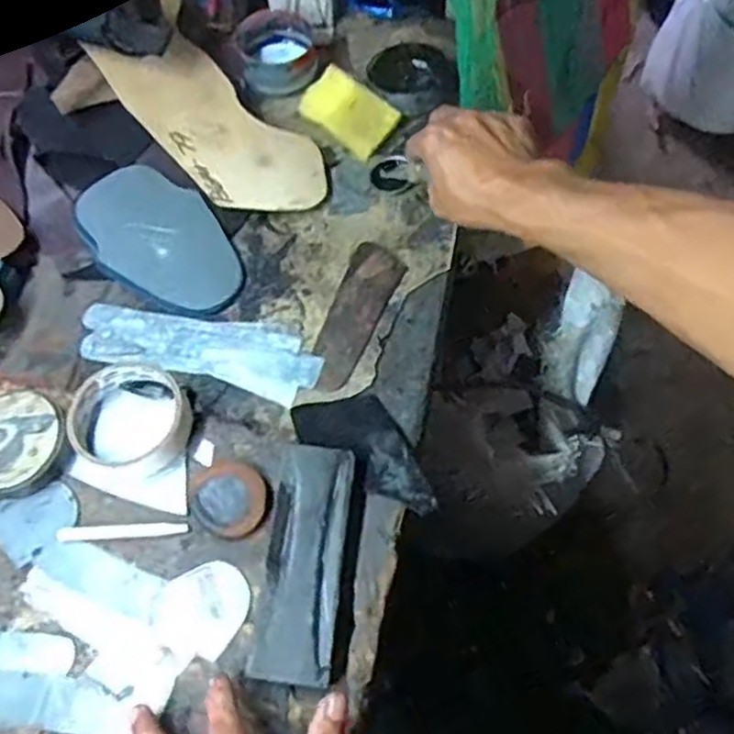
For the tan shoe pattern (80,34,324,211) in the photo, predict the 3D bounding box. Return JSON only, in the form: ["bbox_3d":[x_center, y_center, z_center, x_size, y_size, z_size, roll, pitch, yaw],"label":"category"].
[{"bbox_3d":[-0.137,-0.218,0.649,0.102,0.009,0.231,-41,80,-21],"label":"tan shoe pattern"}]

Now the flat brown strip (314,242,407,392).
[{"bbox_3d":[-0.011,-0.042,0.591,0.044,0.010,0.134,18,69,20],"label":"flat brown strip"}]

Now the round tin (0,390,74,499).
[{"bbox_3d":[-0.251,0.056,0.526,0.067,0.016,0.074,22,67,7],"label":"round tin"}]

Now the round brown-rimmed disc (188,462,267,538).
[{"bbox_3d":[-0.095,0.090,0.505,0.049,0.009,0.056,-26,70,-14],"label":"round brown-rimmed disc"}]

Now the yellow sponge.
[{"bbox_3d":[-0.016,-0.235,0.676,0.087,0.015,0.053,38,97,11],"label":"yellow sponge"}]

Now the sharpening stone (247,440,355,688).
[{"bbox_3d":[-0.040,0.125,0.480,0.049,0.024,0.153,7,66,0],"label":"sharpening stone"}]

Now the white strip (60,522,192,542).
[{"bbox_3d":[-0.167,0.113,0.502,0.089,0.009,0.011,-1,66,-3],"label":"white strip"}]

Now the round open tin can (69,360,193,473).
[{"bbox_3d":[-0.171,0.039,0.537,0.085,0.037,0.082,1,66,-2],"label":"round open tin can"}]

